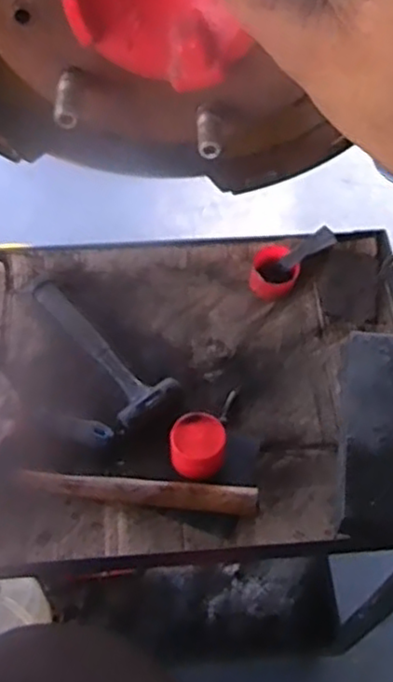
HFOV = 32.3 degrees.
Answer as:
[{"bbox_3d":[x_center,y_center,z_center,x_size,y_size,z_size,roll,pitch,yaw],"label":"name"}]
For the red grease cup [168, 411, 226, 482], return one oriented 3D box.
[{"bbox_3d":[-0.001,0.130,0.827,0.068,0.055,0.074,6,57,1],"label":"red grease cup"}]

